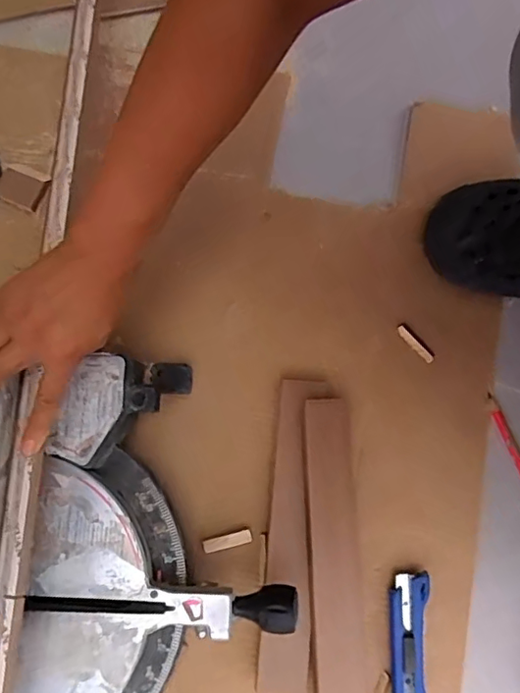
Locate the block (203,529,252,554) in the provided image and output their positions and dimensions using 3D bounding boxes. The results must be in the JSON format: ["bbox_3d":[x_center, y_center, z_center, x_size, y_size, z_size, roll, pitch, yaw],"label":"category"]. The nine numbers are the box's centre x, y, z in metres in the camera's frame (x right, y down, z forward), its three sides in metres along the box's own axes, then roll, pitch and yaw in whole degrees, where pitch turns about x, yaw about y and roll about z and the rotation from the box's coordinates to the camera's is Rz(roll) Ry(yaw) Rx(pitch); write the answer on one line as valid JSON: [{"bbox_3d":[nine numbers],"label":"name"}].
[{"bbox_3d":[-0.034,0.200,0.567,0.050,0.005,0.014,-13,79,-2],"label":"block"}]

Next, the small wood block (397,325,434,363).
[{"bbox_3d":[0.170,-0.003,0.602,0.010,0.004,0.051,-42,82,-7],"label":"small wood block"}]

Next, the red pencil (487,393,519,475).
[{"bbox_3d":[0.267,0.107,0.582,0.012,0.004,0.117,-20,79,-4],"label":"red pencil"}]

